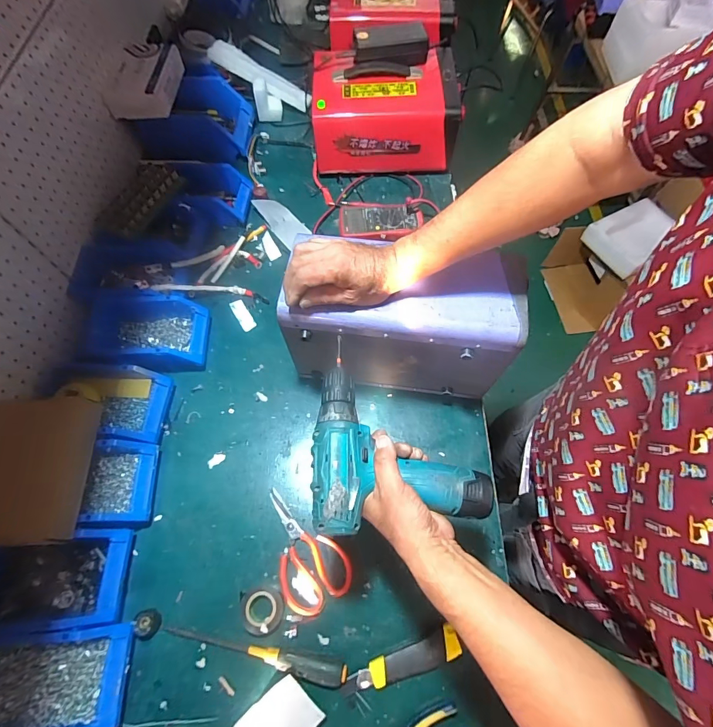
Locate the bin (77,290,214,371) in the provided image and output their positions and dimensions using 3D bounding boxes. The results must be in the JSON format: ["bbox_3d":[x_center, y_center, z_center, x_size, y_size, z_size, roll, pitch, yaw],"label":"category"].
[{"bbox_3d":[-0.374,-0.056,0.685,0.212,0.082,0.143,-3,66,-2],"label":"bin"}]

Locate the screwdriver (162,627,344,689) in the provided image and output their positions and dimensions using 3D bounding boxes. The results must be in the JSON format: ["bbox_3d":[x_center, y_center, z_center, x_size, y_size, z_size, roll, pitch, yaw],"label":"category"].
[{"bbox_3d":[-0.138,0.382,0.513,0.253,0.021,0.027,11,66,5],"label":"screwdriver"}]

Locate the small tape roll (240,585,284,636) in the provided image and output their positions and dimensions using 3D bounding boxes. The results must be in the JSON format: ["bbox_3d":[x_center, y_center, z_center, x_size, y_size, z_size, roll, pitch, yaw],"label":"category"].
[{"bbox_3d":[-0.133,0.344,0.538,0.058,0.023,0.057,0,65,0],"label":"small tape roll"}]

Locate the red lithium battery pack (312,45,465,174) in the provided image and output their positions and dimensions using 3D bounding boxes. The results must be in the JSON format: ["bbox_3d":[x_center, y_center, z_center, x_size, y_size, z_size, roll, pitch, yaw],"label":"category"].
[{"bbox_3d":[0.062,-0.552,0.850,0.300,0.152,0.204,0,65,0],"label":"red lithium battery pack"}]

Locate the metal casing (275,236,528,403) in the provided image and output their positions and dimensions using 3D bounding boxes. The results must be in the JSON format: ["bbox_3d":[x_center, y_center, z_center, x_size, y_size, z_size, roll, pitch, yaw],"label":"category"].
[{"bbox_3d":[0.060,-0.052,0.579,0.310,0.219,0.114,5,66,2],"label":"metal casing"}]

